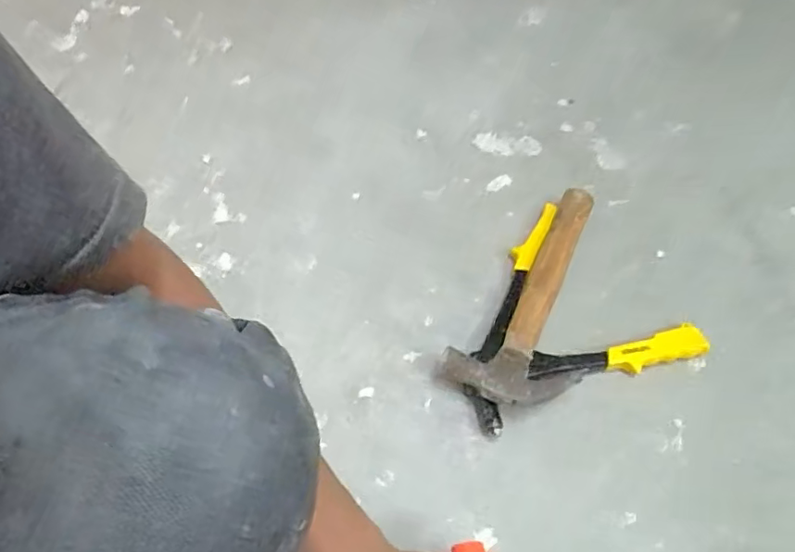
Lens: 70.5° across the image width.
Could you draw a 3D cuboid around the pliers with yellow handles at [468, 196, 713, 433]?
[{"bbox_3d":[0.163,0.057,0.582,0.239,0.048,0.223,-36,65,-19],"label":"pliers with yellow handles"}]

